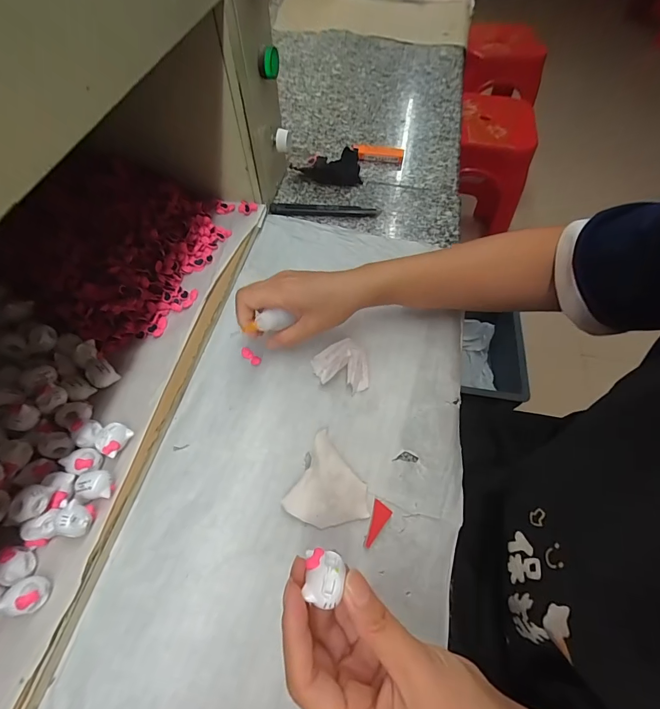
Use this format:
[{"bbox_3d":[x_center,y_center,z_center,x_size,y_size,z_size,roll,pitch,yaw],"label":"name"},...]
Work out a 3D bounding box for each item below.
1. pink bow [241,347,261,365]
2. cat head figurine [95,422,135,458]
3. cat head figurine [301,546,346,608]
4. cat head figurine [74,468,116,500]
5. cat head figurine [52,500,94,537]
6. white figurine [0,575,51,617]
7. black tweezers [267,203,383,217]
[{"bbox_3d":[-0.079,0.002,0.361,0.025,0.004,0.010,36,65,19],"label":"pink bow"},{"bbox_3d":[-0.178,0.069,0.296,0.024,0.016,0.025,0,59,-1],"label":"cat head figurine"},{"bbox_3d":[-0.003,0.114,0.186,0.020,0.009,0.023,12,60,6],"label":"cat head figurine"},{"bbox_3d":[-0.181,0.099,0.278,0.024,0.016,0.022,-7,60,-5],"label":"cat head figurine"},{"bbox_3d":[-0.187,0.119,0.262,0.024,0.027,0.022,6,59,3],"label":"cat head figurine"},{"bbox_3d":[-0.203,0.161,0.241,0.023,0.017,0.021,-7,60,-5],"label":"white figurine"},{"bbox_3d":[-0.006,-0.188,0.471,0.140,0.009,0.019,1,59,0],"label":"black tweezers"}]

